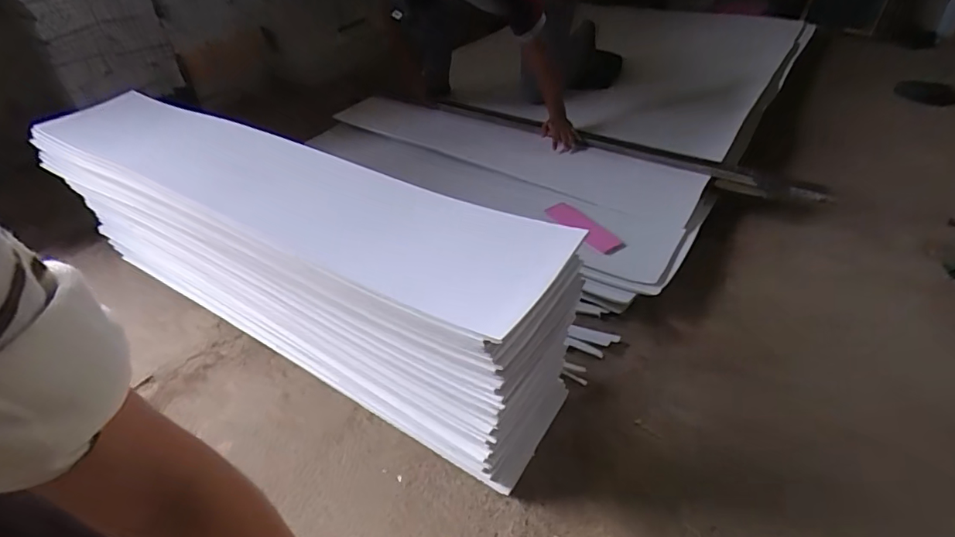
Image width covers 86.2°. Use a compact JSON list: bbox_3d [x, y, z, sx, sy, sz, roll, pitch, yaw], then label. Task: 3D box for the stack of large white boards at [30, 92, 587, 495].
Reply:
[{"bbox_3d":[-0.358,0.008,1.126,1.135,0.476,0.279,19,46,26],"label":"stack of large white boards"}]

